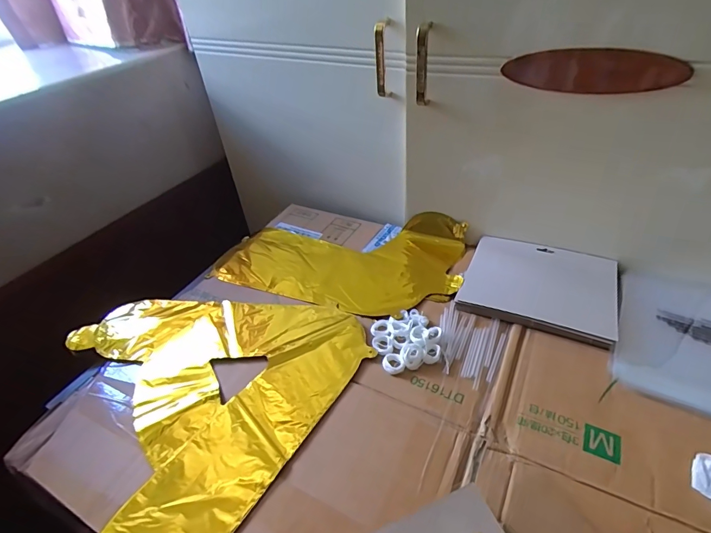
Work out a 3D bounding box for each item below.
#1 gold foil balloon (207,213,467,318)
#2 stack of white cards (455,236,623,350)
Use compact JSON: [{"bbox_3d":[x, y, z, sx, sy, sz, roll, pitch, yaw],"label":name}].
[{"bbox_3d":[-0.029,-0.014,0.665,0.392,0.025,0.225,5,41,12],"label":"gold foil balloon"},{"bbox_3d":[0.262,0.024,0.574,0.196,0.013,0.166,15,44,22],"label":"stack of white cards"}]

